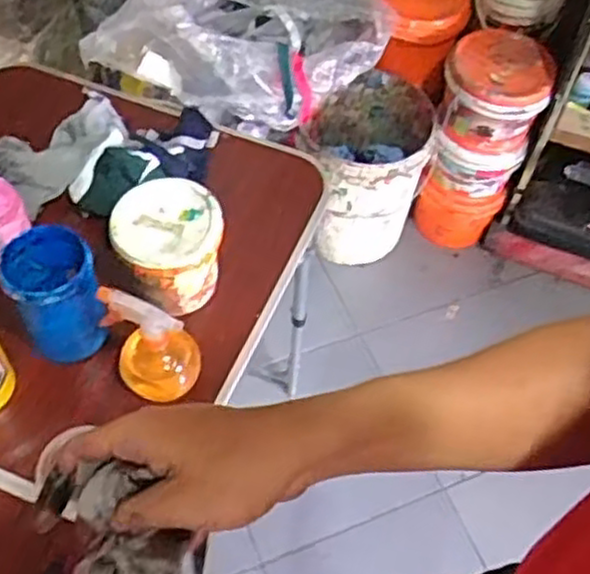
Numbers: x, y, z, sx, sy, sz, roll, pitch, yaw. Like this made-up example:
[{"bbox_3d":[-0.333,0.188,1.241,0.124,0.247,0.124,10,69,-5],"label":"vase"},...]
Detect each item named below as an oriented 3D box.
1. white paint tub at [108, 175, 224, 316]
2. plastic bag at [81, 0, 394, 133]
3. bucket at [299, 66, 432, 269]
[{"bbox_3d":[-0.153,-0.045,0.916,0.122,0.132,0.116,2,56,-2],"label":"white paint tub"},{"bbox_3d":[-0.132,-0.530,1.591,0.620,0.214,0.330,14,56,6],"label":"plastic bag"},{"bbox_3d":[0.157,-0.263,1.772,0.267,0.377,0.284,2,56,-2],"label":"bucket"}]

